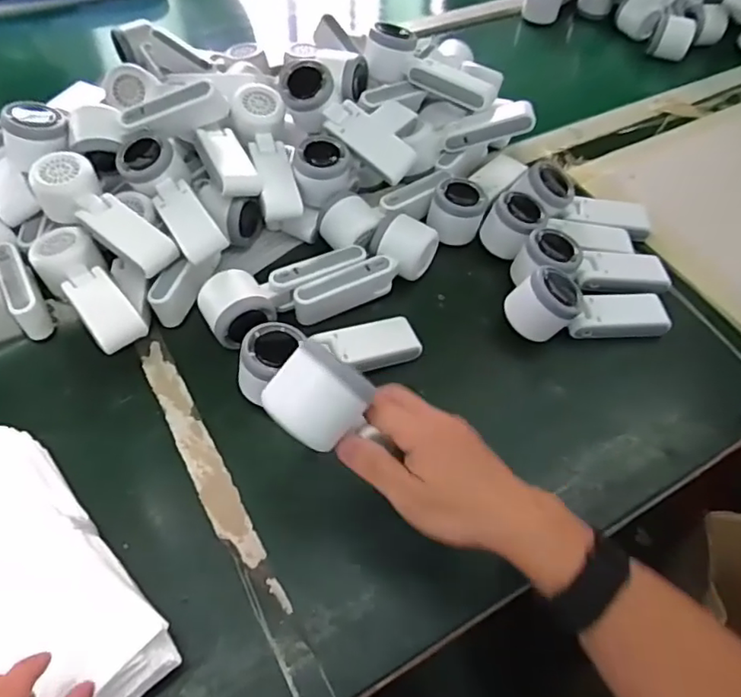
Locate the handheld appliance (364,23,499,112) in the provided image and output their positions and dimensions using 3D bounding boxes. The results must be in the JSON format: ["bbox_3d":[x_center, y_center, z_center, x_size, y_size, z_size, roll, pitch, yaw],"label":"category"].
[{"bbox_3d":[0.068,-0.325,0.683,0.166,0.045,0.046,23,56,13],"label":"handheld appliance"}]

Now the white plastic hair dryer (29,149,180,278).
[{"bbox_3d":[-0.253,-0.126,0.550,0.160,0.042,0.059,38,60,22],"label":"white plastic hair dryer"}]

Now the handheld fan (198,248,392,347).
[{"bbox_3d":[-0.068,-0.057,0.565,0.183,0.052,0.060,-25,62,-19],"label":"handheld fan"}]

